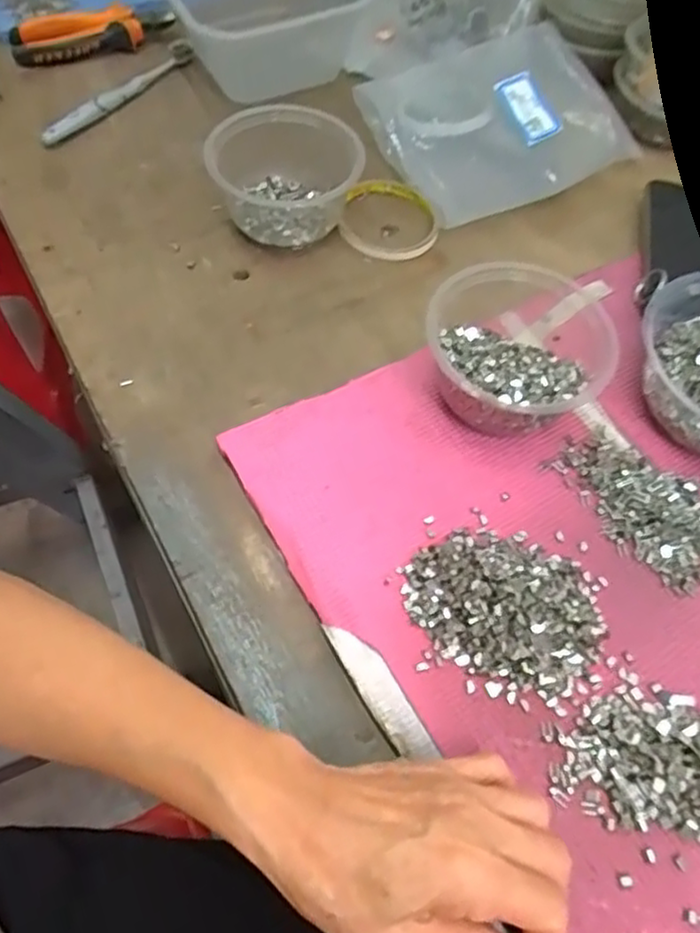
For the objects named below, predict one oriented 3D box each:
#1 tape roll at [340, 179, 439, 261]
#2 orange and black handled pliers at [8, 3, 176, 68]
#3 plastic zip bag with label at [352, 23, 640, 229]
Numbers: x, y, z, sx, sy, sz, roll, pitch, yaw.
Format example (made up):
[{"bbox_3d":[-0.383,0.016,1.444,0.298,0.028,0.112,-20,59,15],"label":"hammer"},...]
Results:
[{"bbox_3d":[0.033,-0.205,0.566,0.077,0.012,0.087,4,61,1],"label":"tape roll"},{"bbox_3d":[-0.243,-0.414,0.658,0.149,0.028,0.045,-19,63,-11],"label":"orange and black handled pliers"},{"bbox_3d":[0.134,-0.305,0.609,0.223,0.039,0.160,-24,64,-17],"label":"plastic zip bag with label"}]

